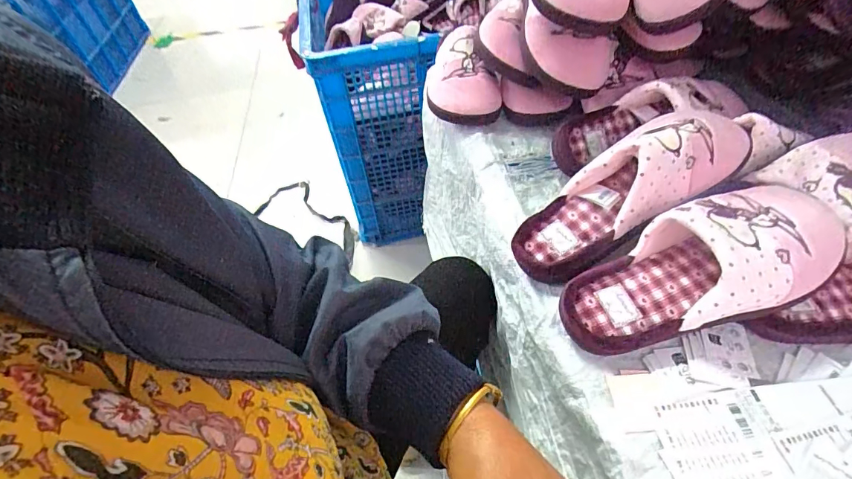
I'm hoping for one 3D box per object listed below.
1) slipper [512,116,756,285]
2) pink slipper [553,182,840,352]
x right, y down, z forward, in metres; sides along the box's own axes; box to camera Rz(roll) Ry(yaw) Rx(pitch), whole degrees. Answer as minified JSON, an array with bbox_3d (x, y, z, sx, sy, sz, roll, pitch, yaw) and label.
[{"bbox_3d":[0.194,-0.050,0.419,0.229,0.114,0.089,-19,50,-10],"label":"slipper"},{"bbox_3d":[0.229,0.021,0.362,0.239,0.071,0.096,-27,50,7],"label":"pink slipper"}]

